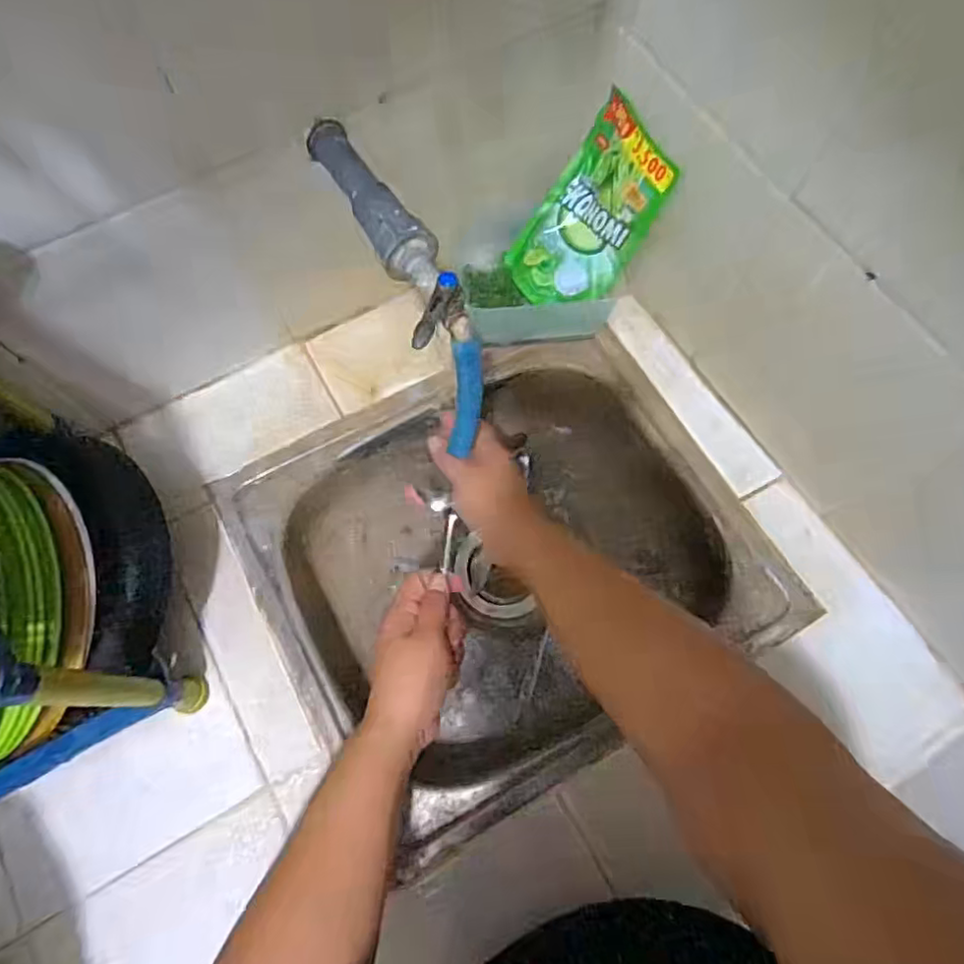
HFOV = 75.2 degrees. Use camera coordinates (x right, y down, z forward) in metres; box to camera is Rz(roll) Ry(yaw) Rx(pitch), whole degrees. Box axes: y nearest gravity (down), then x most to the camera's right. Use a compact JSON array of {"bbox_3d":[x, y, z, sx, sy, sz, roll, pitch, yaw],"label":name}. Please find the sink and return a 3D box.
[{"bbox_3d":[0.024,0.080,0.640,0.429,0.143,0.384,-29,73,-10],"label":"sink"}]

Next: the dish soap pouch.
[{"bbox_3d":[0.090,-0.246,0.578,0.068,0.172,0.109,-17,69,-25],"label":"dish soap pouch"}]

